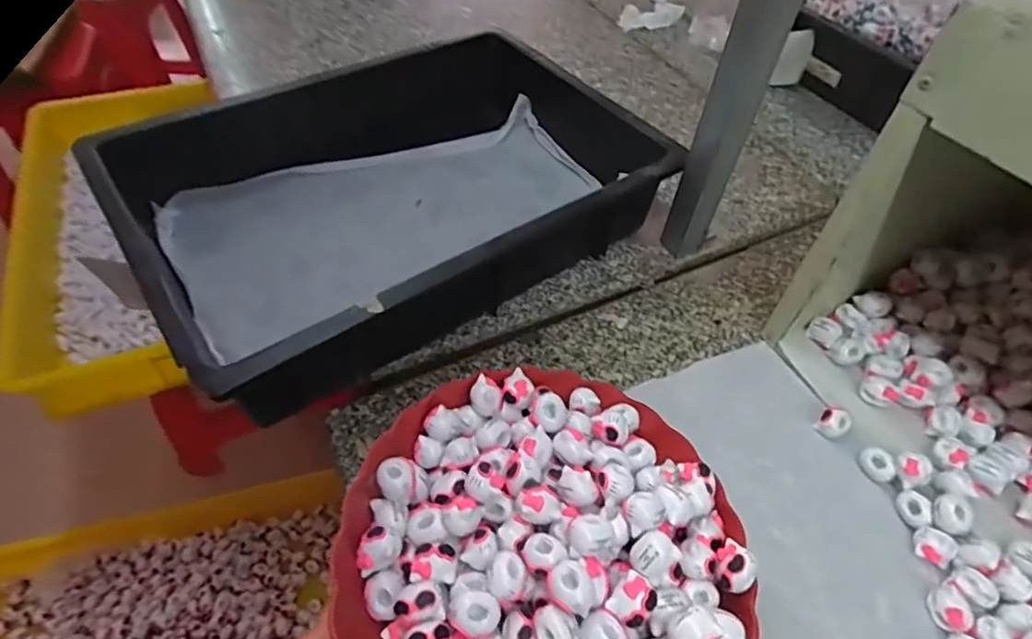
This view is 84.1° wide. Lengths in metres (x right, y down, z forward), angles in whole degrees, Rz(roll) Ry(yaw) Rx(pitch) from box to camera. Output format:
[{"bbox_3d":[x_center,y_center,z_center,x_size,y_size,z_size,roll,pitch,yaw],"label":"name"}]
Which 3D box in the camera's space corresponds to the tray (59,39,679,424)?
[{"bbox_3d":[-0.109,-0.131,0.539,0.444,0.118,0.325,-31,58,-25],"label":"tray"}]

